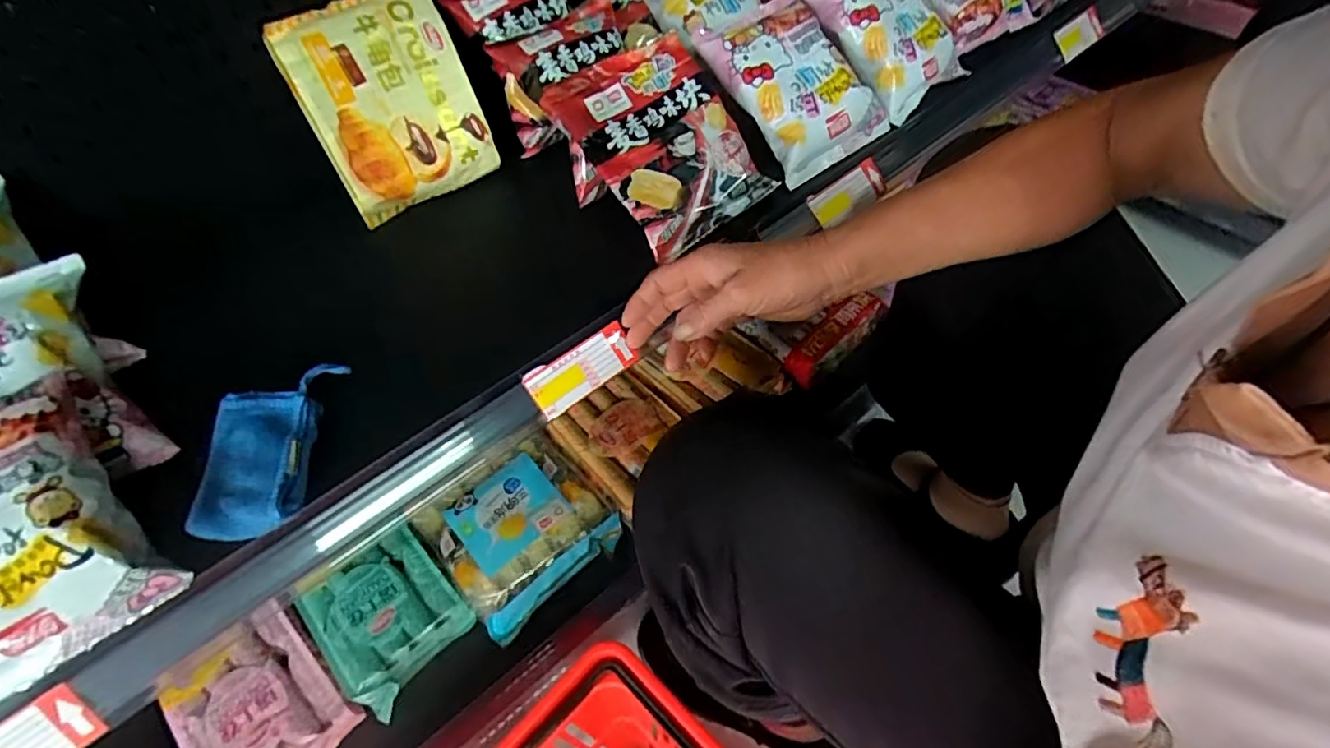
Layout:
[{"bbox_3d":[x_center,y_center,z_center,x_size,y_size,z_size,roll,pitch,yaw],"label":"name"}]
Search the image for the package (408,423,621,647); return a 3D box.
[{"bbox_3d":[-0.167,0.173,0.684,0.185,0.049,0.171,-38,60,-21],"label":"package"}]

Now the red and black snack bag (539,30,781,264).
[{"bbox_3d":[0.001,-0.212,0.532,0.138,0.028,0.179,-34,85,-13],"label":"red and black snack bag"}]

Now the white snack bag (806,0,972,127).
[{"bbox_3d":[0.232,-0.362,0.617,0.137,0.046,0.175,-36,90,-19],"label":"white snack bag"}]

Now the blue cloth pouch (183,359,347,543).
[{"bbox_3d":[-0.281,0.050,0.411,0.074,0.028,0.120,-5,54,0],"label":"blue cloth pouch"}]

